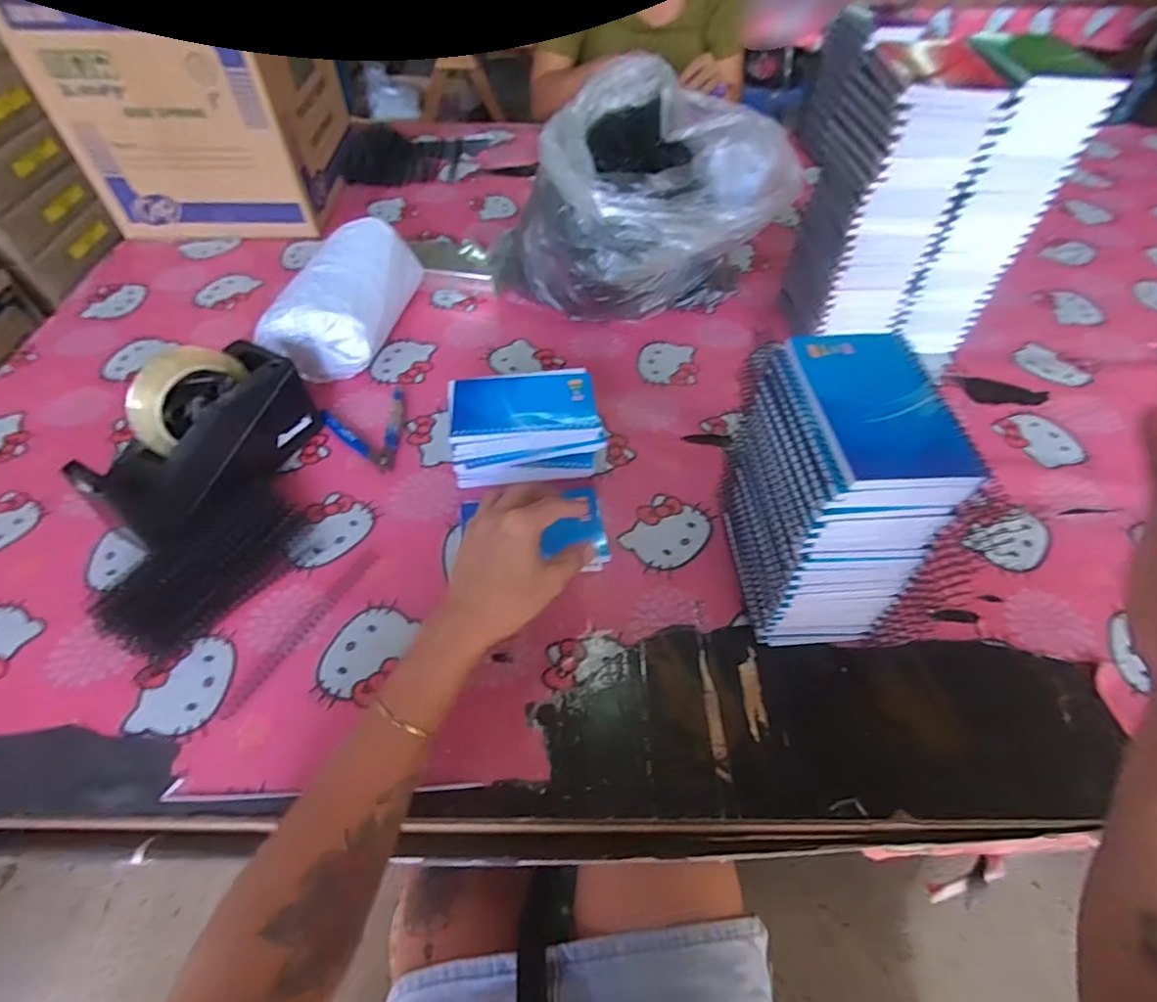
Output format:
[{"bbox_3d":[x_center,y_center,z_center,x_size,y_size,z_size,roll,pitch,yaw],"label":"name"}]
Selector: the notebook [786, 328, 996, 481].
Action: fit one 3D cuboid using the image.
[{"bbox_3d":[0.186,-0.064,0.354,0.081,0.007,0.129,-2,52,-1],"label":"notebook"}]

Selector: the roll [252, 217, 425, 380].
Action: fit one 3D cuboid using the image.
[{"bbox_3d":[-0.263,-0.227,0.663,0.113,0.106,0.193,10,53,8],"label":"roll"}]

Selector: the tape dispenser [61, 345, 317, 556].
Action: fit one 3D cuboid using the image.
[{"bbox_3d":[-0.338,-0.056,0.518,0.081,0.128,0.198,20,55,15],"label":"tape dispenser"}]

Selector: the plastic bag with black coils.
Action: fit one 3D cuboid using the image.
[{"bbox_3d":[0.072,-0.364,0.690,0.319,0.220,0.221,-24,56,-17],"label":"plastic bag with black coils"}]

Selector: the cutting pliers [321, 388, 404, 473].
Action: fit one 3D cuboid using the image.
[{"bbox_3d":[-0.212,-0.075,0.599,0.084,0.011,0.108,-26,57,-19],"label":"cutting pliers"}]

